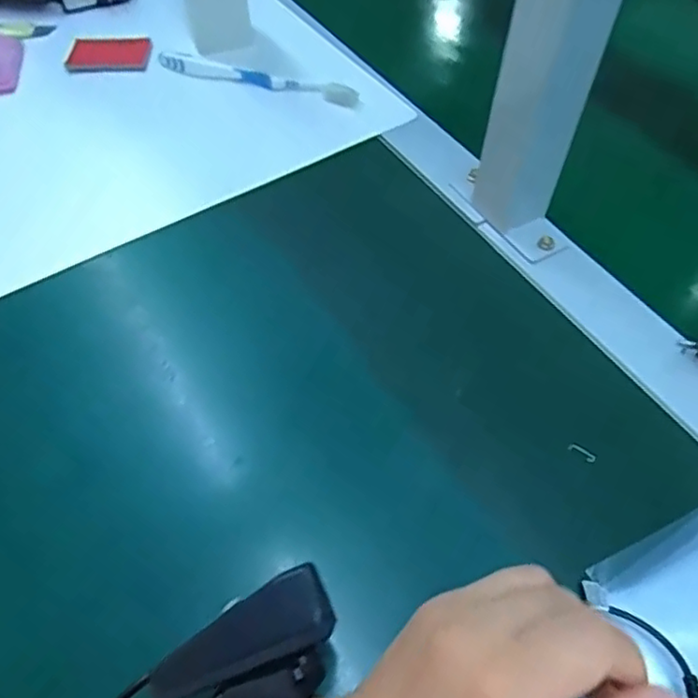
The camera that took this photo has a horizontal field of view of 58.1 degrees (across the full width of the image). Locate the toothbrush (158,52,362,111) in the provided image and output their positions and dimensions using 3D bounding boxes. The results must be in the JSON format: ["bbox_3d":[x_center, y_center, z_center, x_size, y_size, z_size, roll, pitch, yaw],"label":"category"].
[{"bbox_3d":[-0.082,-0.239,0.561,0.189,0.020,0.014,15,56,10],"label":"toothbrush"}]

